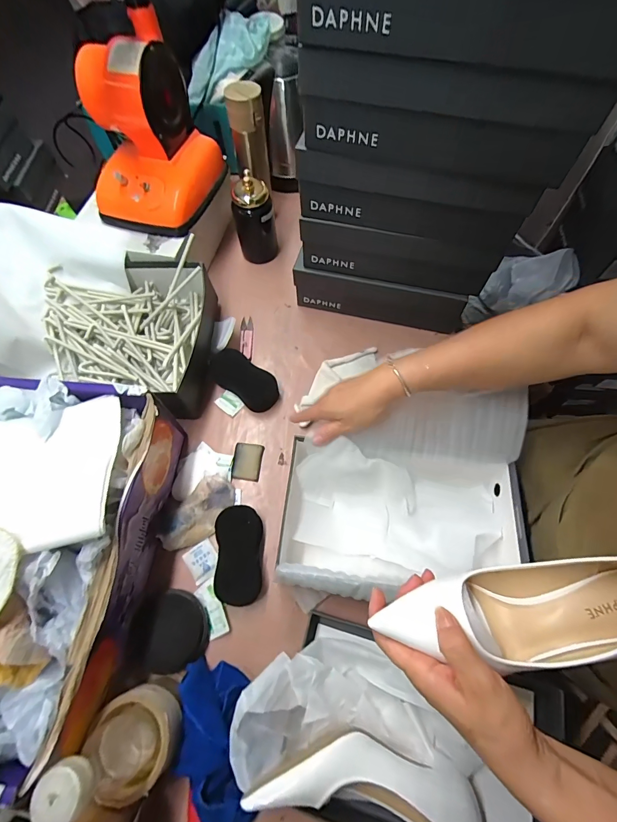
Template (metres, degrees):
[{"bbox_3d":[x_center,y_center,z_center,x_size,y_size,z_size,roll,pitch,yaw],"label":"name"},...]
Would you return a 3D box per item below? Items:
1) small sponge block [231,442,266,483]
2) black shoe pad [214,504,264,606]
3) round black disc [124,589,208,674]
[{"bbox_3d":[-0.098,0.081,0.571,0.045,0.007,0.058,8,66,5],"label":"small sponge block"},{"bbox_3d":[-0.099,0.202,0.503,0.060,0.030,0.125,-2,66,0],"label":"black shoe pad"},{"bbox_3d":[-0.176,0.280,0.450,0.090,0.013,0.092,20,57,-33],"label":"round black disc"}]

